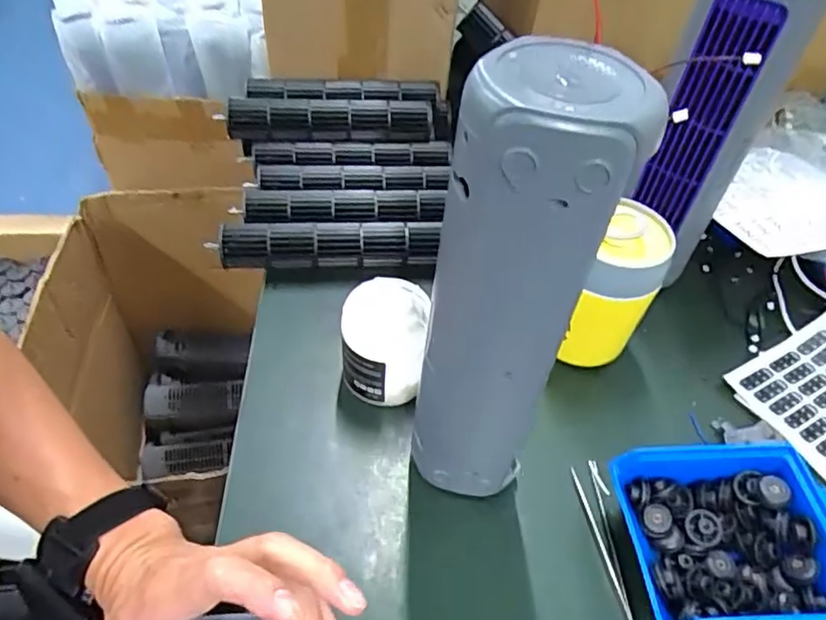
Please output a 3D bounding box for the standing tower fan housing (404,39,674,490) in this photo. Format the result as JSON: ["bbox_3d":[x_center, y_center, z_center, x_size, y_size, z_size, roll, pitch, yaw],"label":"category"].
[{"bbox_3d":[0.057,0.011,0.364,0.086,0.314,0.082,18,49,11],"label":"standing tower fan housing"}]

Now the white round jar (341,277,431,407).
[{"bbox_3d":[-0.021,0.029,0.503,0.070,0.083,0.076,8,48,3],"label":"white round jar"}]

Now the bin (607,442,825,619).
[{"bbox_3d":[0.214,0.158,0.404,0.133,0.062,0.115,0,48,-4],"label":"bin"}]

